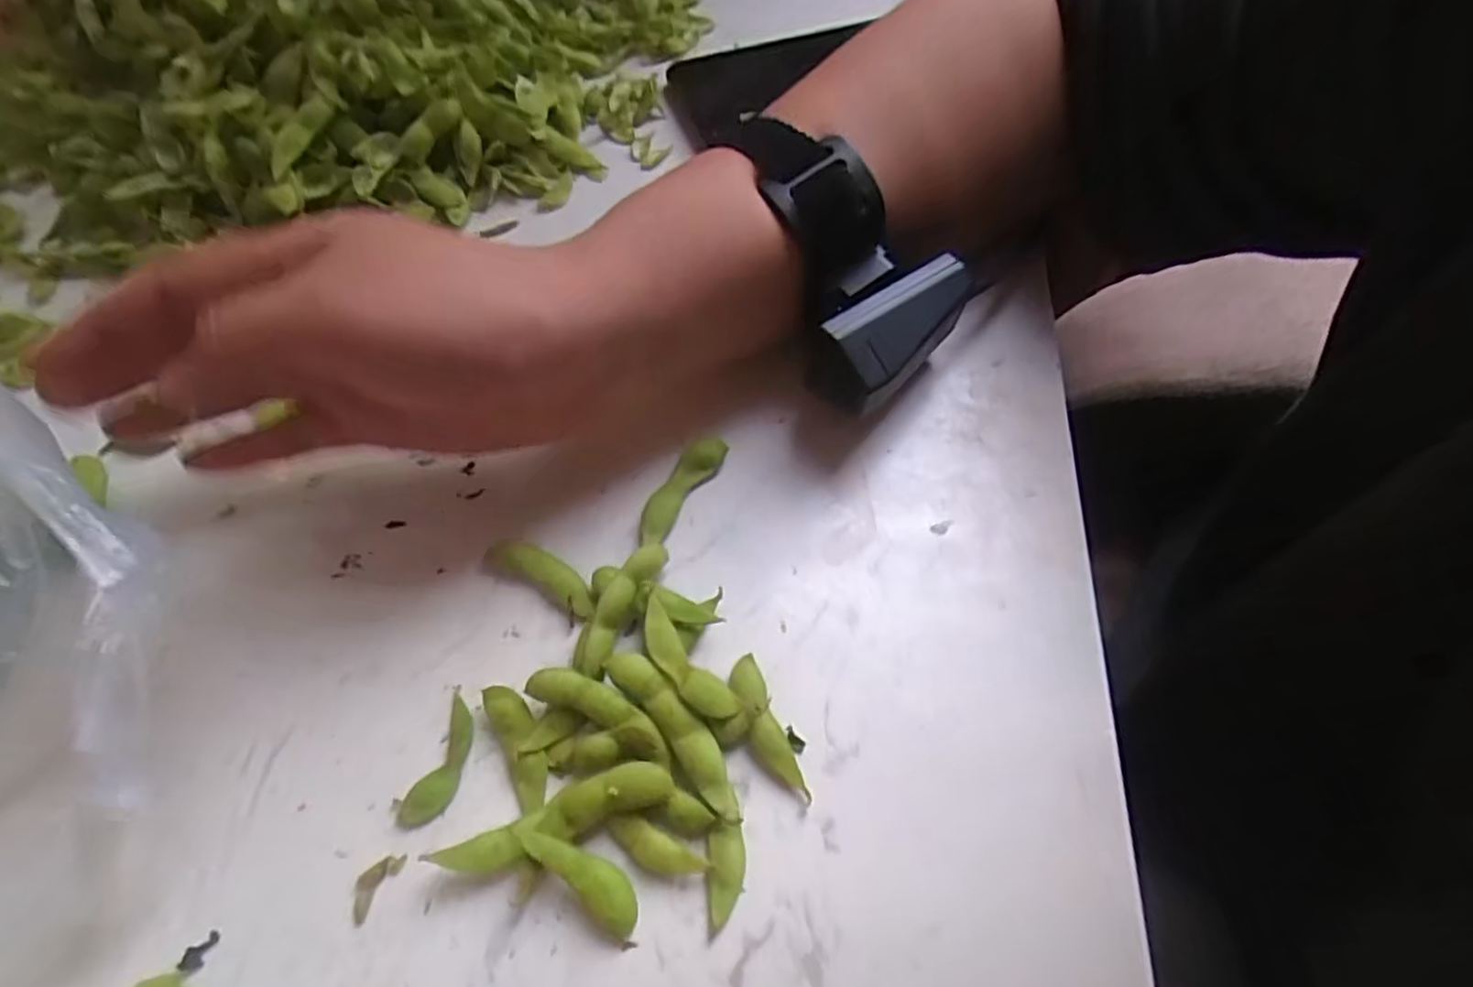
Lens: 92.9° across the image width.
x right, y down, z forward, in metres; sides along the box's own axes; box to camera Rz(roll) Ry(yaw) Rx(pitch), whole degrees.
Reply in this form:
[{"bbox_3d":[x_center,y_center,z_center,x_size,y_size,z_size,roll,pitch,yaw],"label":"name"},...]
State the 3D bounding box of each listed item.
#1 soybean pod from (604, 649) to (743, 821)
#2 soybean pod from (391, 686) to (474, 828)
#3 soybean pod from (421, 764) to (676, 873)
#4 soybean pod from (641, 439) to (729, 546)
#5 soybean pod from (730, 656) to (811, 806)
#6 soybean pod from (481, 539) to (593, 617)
[{"bbox_3d":[-0.018,0.074,0.219,0.013,0.012,0.060,-37,68,-18],"label":"soybean pod"},{"bbox_3d":[-0.093,0.084,0.221,0.016,0.004,0.041,17,63,8],"label":"soybean pod"},{"bbox_3d":[-0.042,0.091,0.207,0.045,0.011,0.014,-18,64,-10],"label":"soybean pod"},{"bbox_3d":[-0.021,-0.001,0.261,0.013,0.007,0.049,28,65,14],"label":"soybean pod"},{"bbox_3d":[0.009,0.074,0.221,0.011,0.012,0.047,-19,64,-10],"label":"soybean pod"},{"bbox_3d":[-0.068,0.029,0.248,0.045,0.006,0.014,25,64,12],"label":"soybean pod"}]

